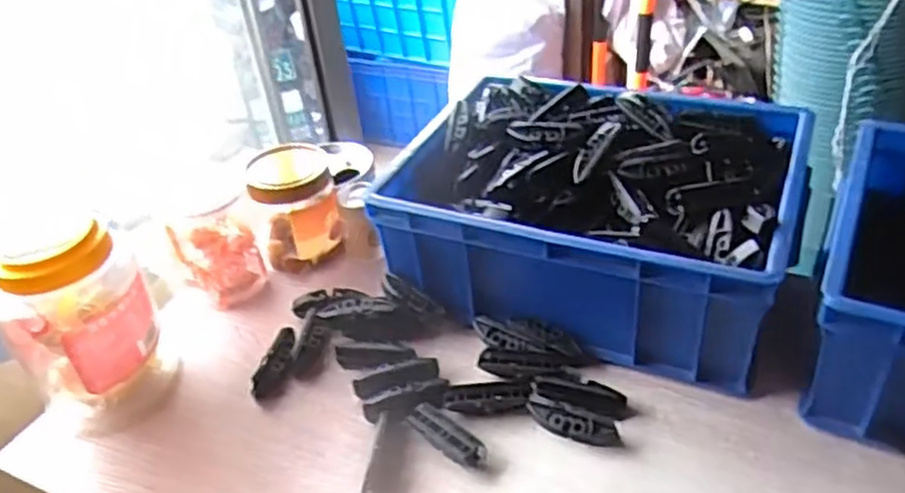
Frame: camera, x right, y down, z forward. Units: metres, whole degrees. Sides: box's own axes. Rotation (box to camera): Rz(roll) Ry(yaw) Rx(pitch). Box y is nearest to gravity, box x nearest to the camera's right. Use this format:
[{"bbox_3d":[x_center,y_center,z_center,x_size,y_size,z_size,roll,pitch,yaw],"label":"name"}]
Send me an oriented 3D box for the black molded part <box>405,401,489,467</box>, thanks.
[{"bbox_3d":[-0.003,0.143,0.557,0.072,0.011,0.022,28,49,37],"label":"black molded part"}]

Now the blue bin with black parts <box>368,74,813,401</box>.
[{"bbox_3d":[0.127,-0.035,0.667,0.323,0.125,0.237,11,40,21],"label":"blue bin with black parts"}]

